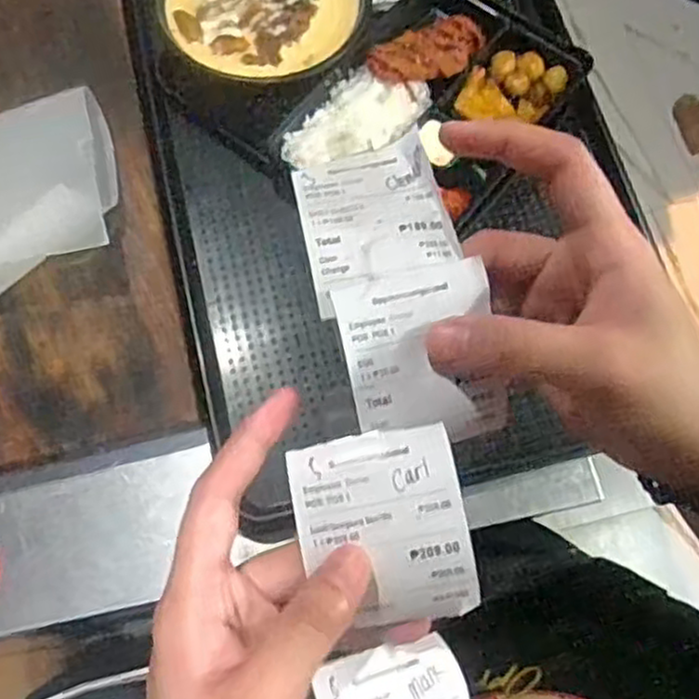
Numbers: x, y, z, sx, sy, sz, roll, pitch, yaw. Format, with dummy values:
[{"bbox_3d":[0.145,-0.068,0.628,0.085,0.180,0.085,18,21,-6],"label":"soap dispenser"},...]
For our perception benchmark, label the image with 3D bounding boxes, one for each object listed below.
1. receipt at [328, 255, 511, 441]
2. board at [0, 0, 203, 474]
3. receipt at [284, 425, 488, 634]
[{"bbox_3d":[0.026,0.004,0.265,0.054,0.028,0.055,-14,72,-6],"label":"receipt"},{"bbox_3d":[-0.324,-0.149,0.645,0.299,0.038,0.516,-12,71,-6],"label":"board"},{"bbox_3d":[0.012,0.061,0.252,0.055,0.015,0.063,-11,71,-6],"label":"receipt"}]

